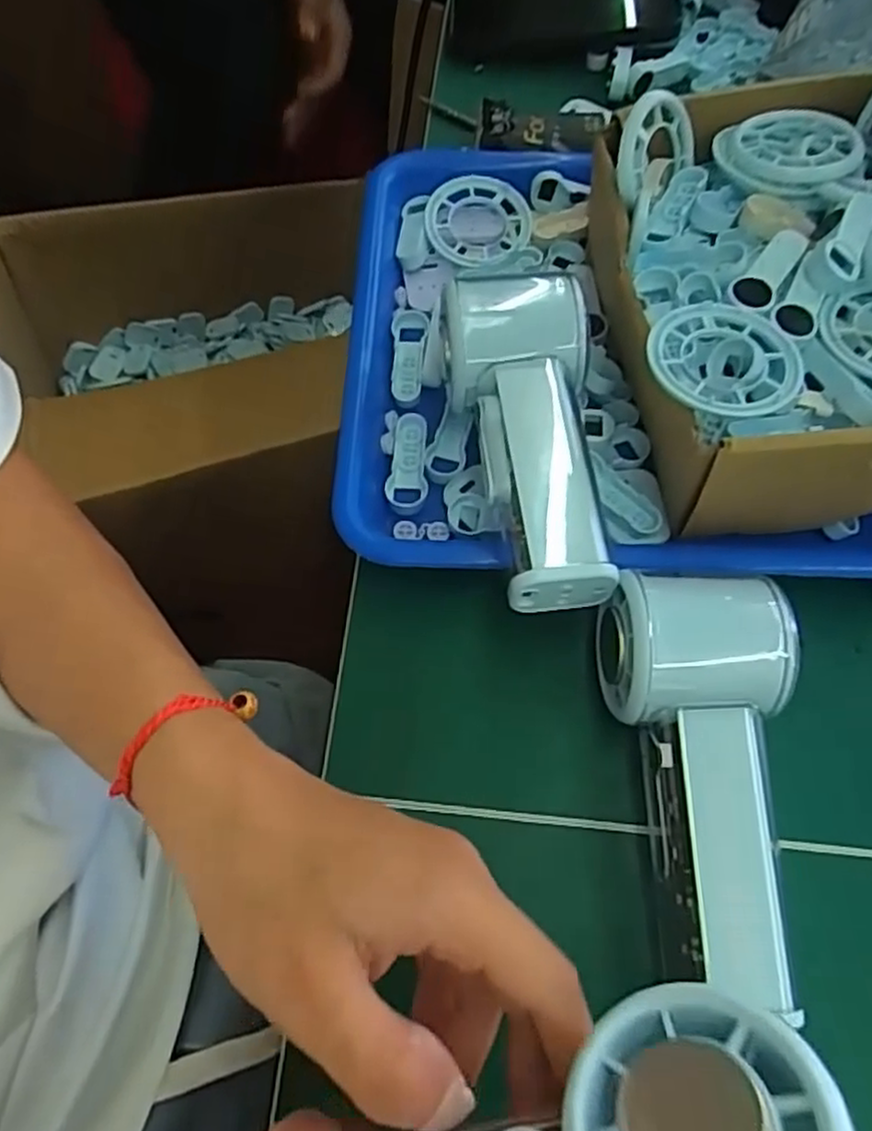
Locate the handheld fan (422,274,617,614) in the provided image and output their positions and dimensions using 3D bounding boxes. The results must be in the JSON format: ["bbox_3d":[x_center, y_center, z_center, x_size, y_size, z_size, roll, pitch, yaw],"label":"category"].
[{"bbox_3d":[0.036,-0.052,0.312,0.066,0.064,0.152,-4,65,-3],"label":"handheld fan"}]

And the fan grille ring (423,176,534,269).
[{"bbox_3d":[0.023,-0.187,0.397,0.057,0.013,0.050,1,87,-2],"label":"fan grille ring"}]

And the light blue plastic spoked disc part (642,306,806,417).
[{"bbox_3d":[0.110,-0.077,0.276,0.057,0.007,0.052,9,65,3],"label":"light blue plastic spoked disc part"}]

